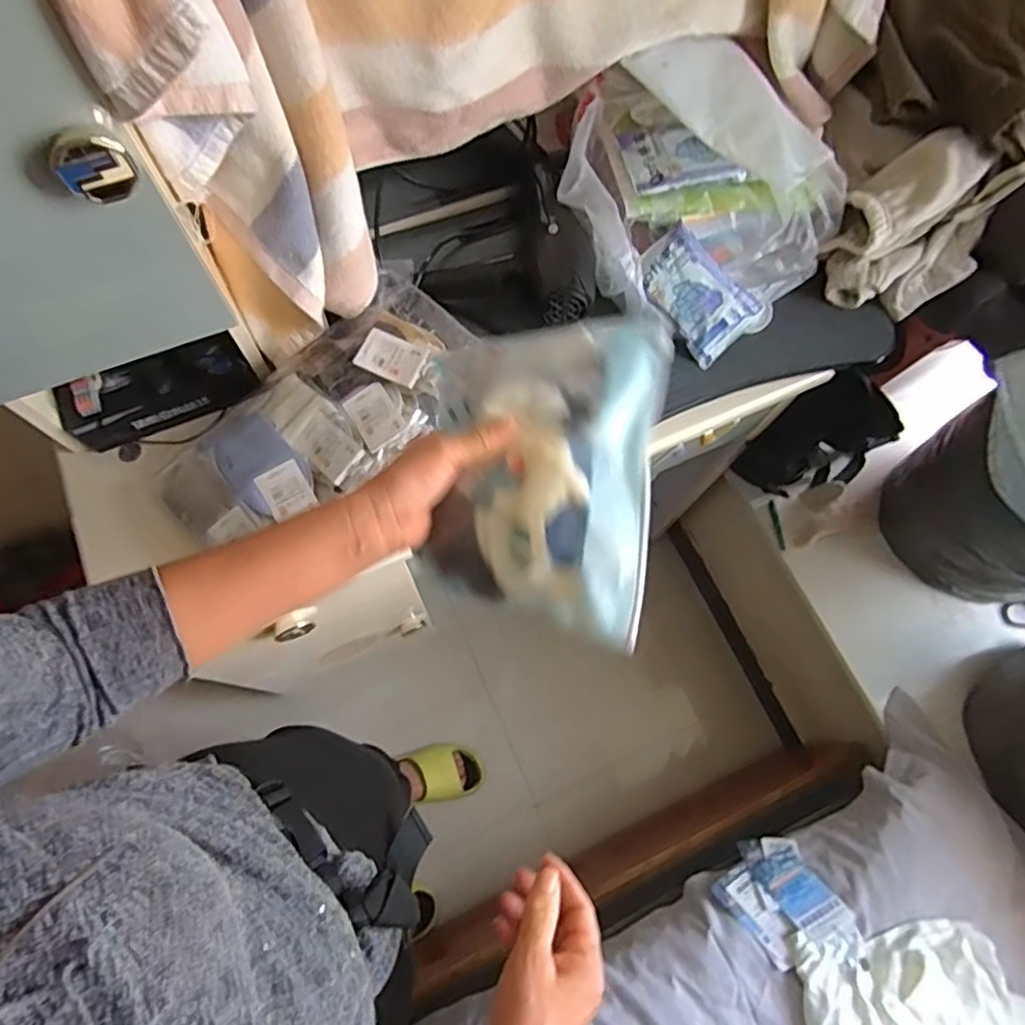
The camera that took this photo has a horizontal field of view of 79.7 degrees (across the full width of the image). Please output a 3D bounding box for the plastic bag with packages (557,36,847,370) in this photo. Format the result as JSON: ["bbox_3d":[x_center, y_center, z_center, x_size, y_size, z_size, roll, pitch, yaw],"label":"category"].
[{"bbox_3d":[0.195,-0.341,0.681,0.296,0.176,0.239,34,72,9],"label":"plastic bag with packages"}]

